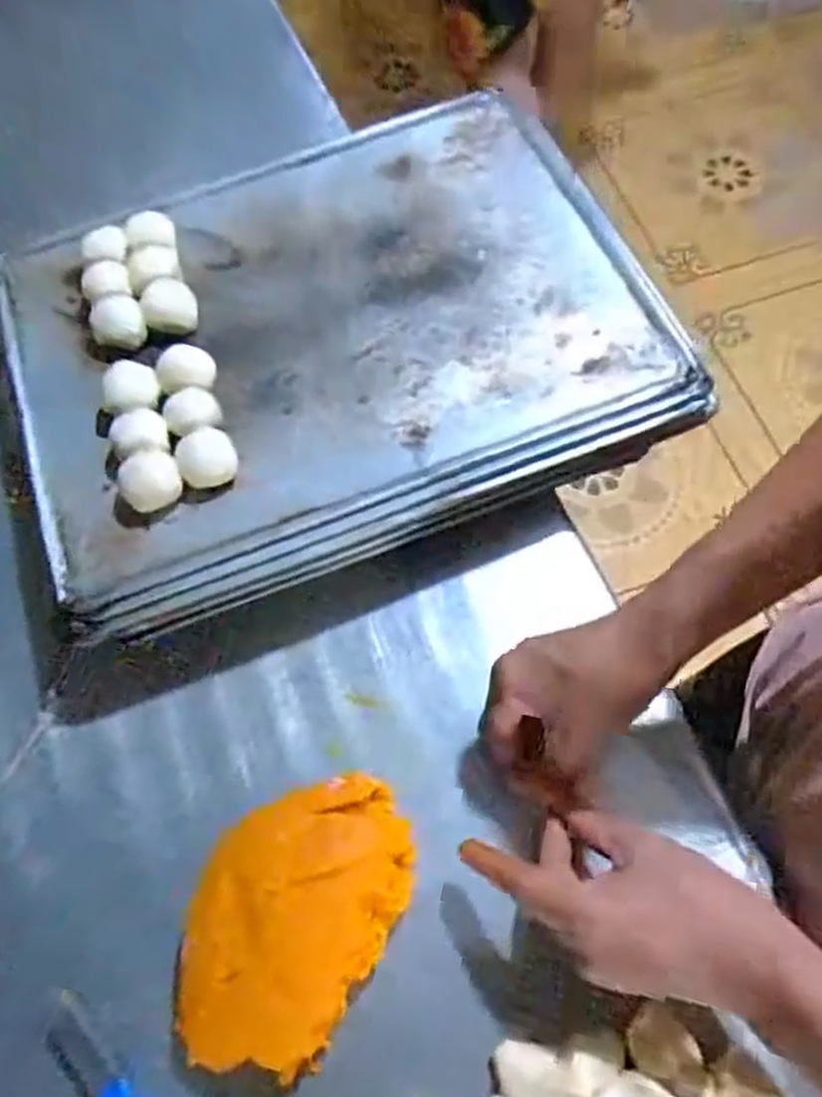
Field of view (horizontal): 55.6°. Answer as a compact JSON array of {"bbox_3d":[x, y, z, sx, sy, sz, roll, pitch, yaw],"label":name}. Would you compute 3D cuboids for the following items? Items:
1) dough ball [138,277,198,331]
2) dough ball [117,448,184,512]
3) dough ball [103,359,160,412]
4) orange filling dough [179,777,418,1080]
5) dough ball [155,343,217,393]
[{"bbox_3d":[-0.178,-0.179,0.576,0.039,0.026,0.041,-1,66,2],"label":"dough ball"},{"bbox_3d":[-0.171,-0.042,0.513,0.039,0.028,0.035,-26,68,-8],"label":"dough ball"},{"bbox_3d":[-0.193,-0.110,0.542,0.035,0.023,0.035,-1,66,2],"label":"dough ball"},{"bbox_3d":[-0.071,0.217,0.462,0.114,0.064,0.171,27,70,14],"label":"orange filling dough"},{"bbox_3d":[-0.160,-0.128,0.550,0.045,0.028,0.037,2,67,4],"label":"dough ball"}]

